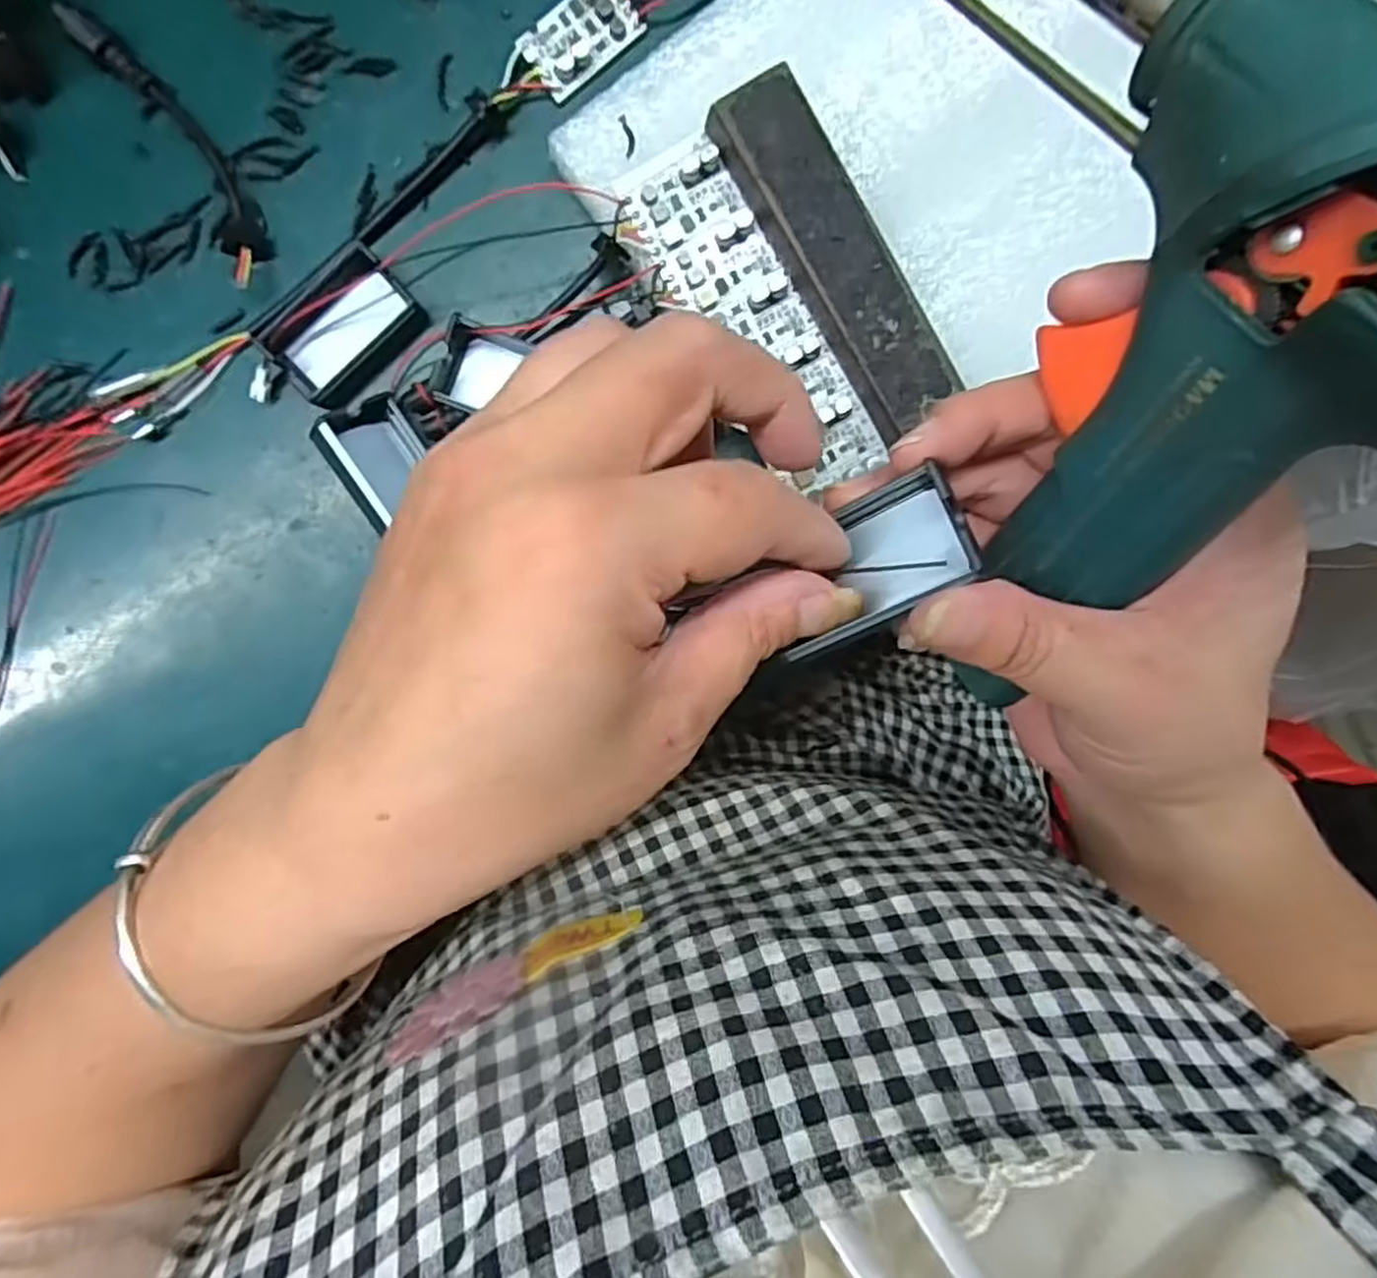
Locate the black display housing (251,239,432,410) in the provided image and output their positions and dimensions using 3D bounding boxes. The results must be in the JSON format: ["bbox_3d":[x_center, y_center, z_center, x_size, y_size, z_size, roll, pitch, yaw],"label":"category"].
[{"bbox_3d":[-0.123,-0.109,0.267,0.053,0.014,0.030,-45,101,2],"label":"black display housing"}]

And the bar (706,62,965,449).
[{"bbox_3d":[0.051,-0.129,0.257,0.031,0.017,0.117,-34,101,0],"label":"bar"}]

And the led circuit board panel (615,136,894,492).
[{"bbox_3d":[0.020,-0.115,0.265,0.039,0.005,0.117,-33,101,0],"label":"led circuit board panel"}]

